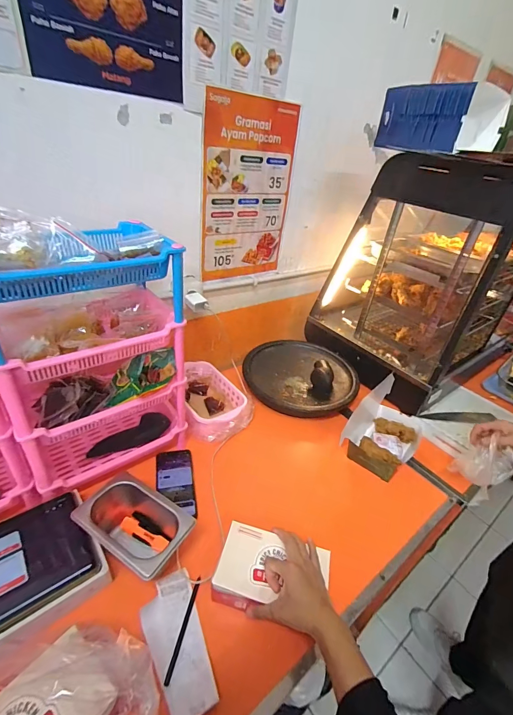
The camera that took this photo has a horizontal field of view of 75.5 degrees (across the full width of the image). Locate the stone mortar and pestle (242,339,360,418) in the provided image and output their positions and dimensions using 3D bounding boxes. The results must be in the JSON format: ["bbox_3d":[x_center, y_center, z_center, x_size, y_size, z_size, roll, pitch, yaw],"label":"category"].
[{"bbox_3d":[0.134,0.050,1.020,0.332,0.064,0.330,5,33,-3],"label":"stone mortar and pestle"}]

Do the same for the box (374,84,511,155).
[{"bbox_3d":[0.405,-0.521,0.724,0.185,0.120,0.187,-20,42,-35],"label":"box"}]

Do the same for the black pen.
[{"bbox_3d":[-0.110,0.411,0.508,0.008,0.005,0.135,11,34,6],"label":"black pen"}]

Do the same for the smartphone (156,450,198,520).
[{"bbox_3d":[-0.173,0.264,0.711,0.076,0.016,0.176,-1,31,-16],"label":"smartphone"}]

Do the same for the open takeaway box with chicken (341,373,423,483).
[{"bbox_3d":[0.324,0.178,0.820,0.138,0.124,0.214,30,40,30],"label":"open takeaway box with chicken"}]

